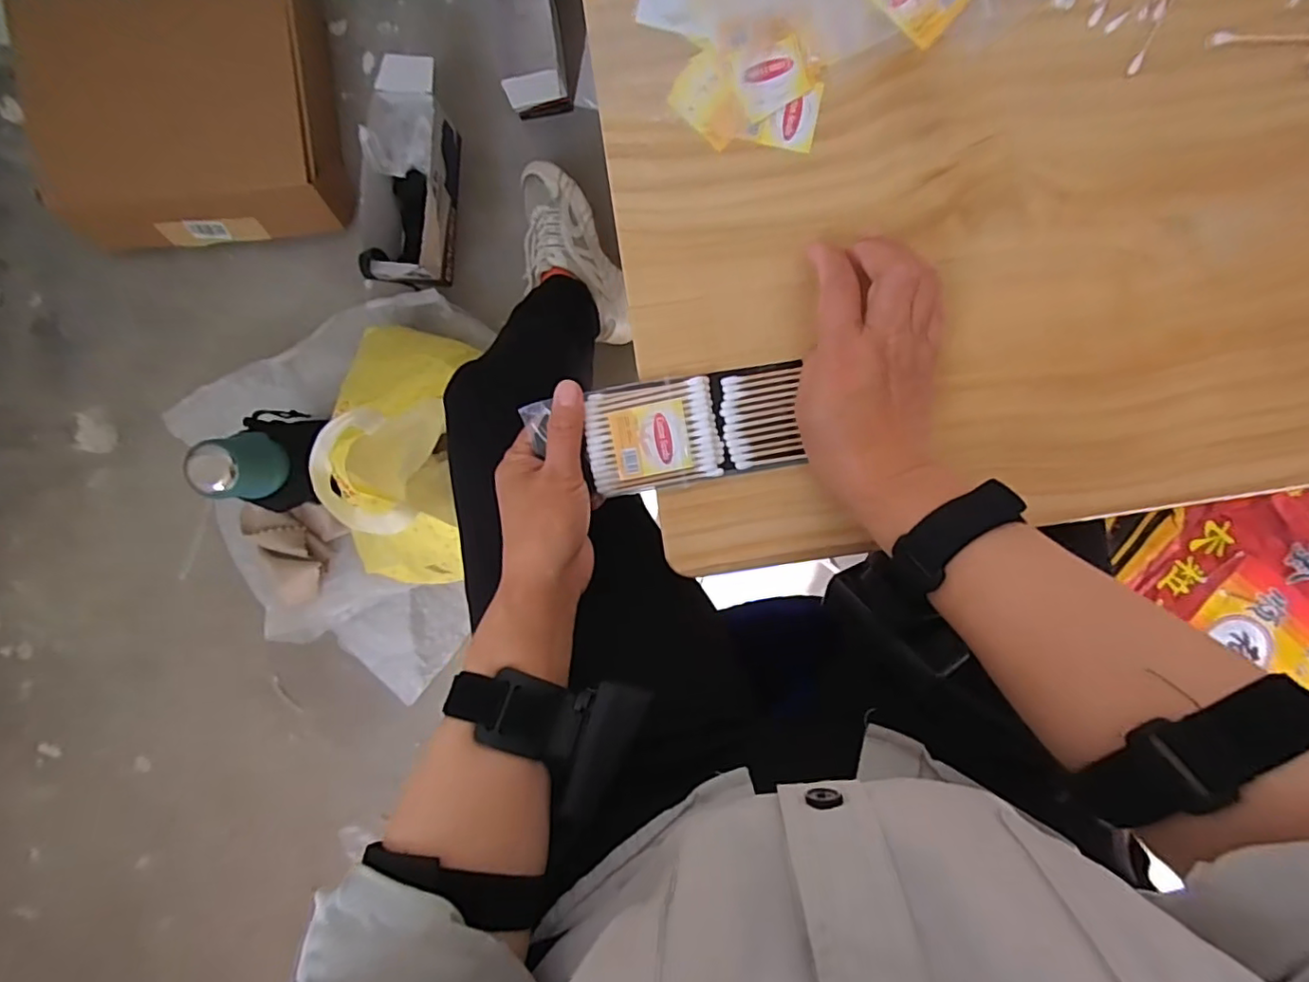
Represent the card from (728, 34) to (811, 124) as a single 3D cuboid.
[{"bbox_3d":[0.066,-0.235,0.332,0.038,0.004,0.036,-19,103,6],"label":"card"}]

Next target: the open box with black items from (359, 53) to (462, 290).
[{"bbox_3d":[-0.332,-0.414,0.784,0.101,0.108,0.279,3,94,1],"label":"open box with black items"}]

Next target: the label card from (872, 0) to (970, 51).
[{"bbox_3d":[0.142,-0.266,0.314,0.045,0.006,0.036,37,96,-7],"label":"label card"}]

